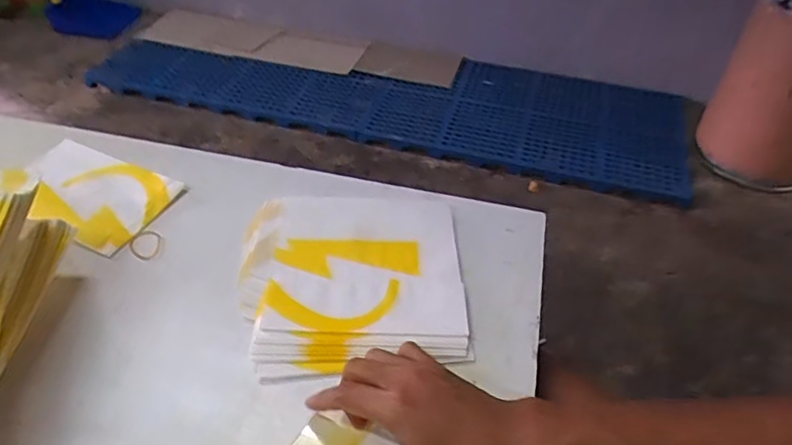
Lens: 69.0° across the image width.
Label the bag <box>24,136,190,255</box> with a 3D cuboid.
[{"bbox_3d":[-0.319,-0.033,0.604,0.173,0.010,0.115,21,45,18],"label":"bag"}]

